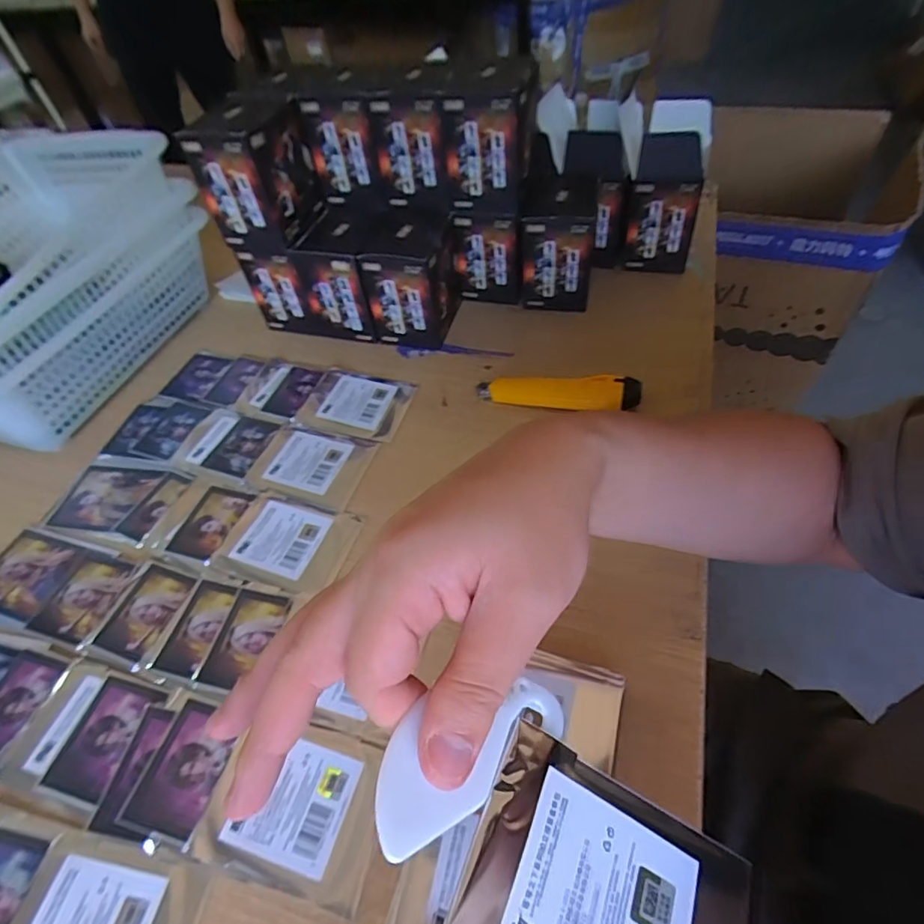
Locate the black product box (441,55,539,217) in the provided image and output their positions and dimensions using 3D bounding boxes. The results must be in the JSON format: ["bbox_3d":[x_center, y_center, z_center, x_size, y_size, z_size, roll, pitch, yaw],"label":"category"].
[{"bbox_3d":[0.029,-0.315,0.504,0.077,0.115,0.075,15,54,17],"label":"black product box"}]

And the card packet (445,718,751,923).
[{"bbox_3d":[0.046,0.145,0.163,0.099,0.005,0.078,33,52,-3],"label":"card packet"}]

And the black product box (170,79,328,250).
[{"bbox_3d":[-0.199,-0.285,0.510,0.077,0.110,0.102,14,54,16],"label":"black product box"}]

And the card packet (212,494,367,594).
[{"bbox_3d":[-0.141,0.064,0.428,0.098,0.011,0.074,11,53,14],"label":"card packet"}]

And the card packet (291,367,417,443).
[{"bbox_3d":[-0.106,-0.061,0.522,0.104,0.005,0.082,9,53,13],"label":"card packet"}]

